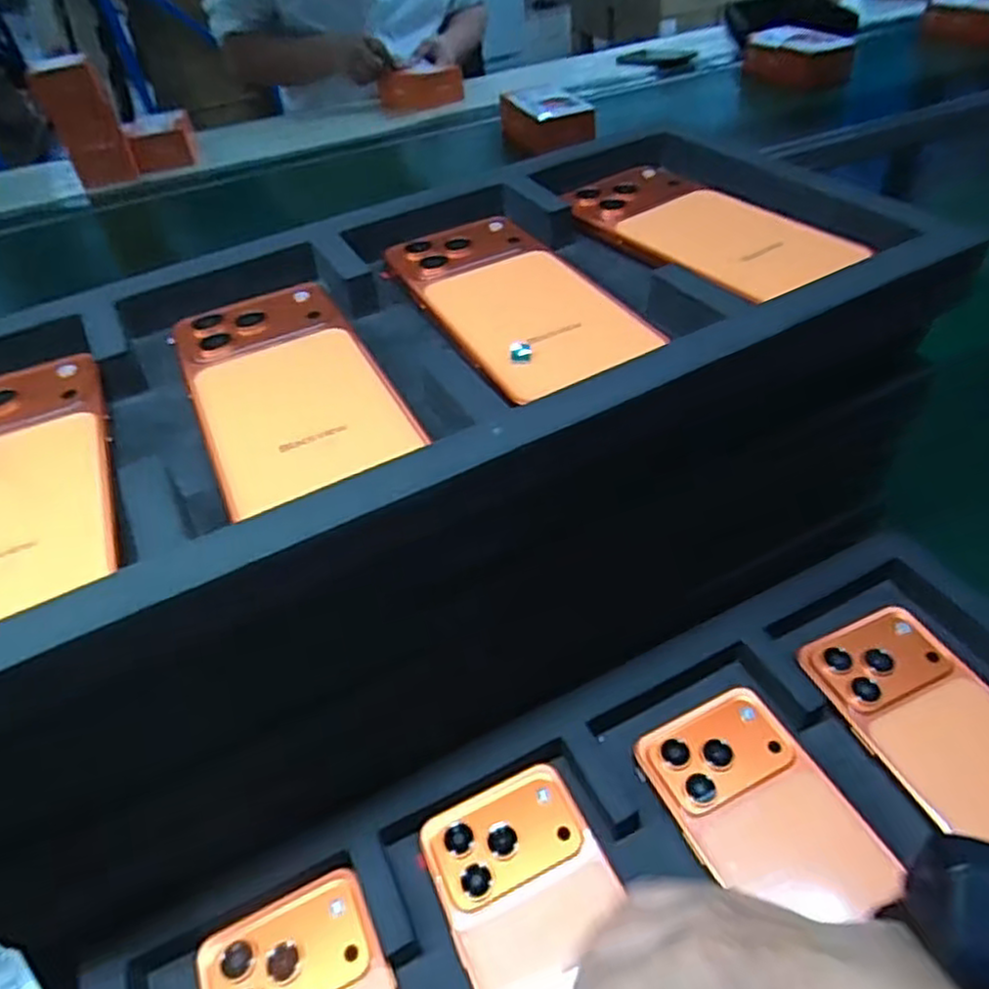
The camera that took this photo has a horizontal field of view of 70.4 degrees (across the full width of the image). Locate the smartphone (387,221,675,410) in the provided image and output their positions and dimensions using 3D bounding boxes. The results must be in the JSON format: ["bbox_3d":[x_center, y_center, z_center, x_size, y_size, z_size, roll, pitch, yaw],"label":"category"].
[{"bbox_3d":[0.008,-0.095,0.330,0.075,0.012,0.148,-21,44,-16],"label":"smartphone"}]

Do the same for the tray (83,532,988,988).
[{"bbox_3d":[0.083,0.183,0.304,0.474,0.034,0.222,-21,44,-15],"label":"tray"}]

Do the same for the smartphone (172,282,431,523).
[{"bbox_3d":[-0.088,-0.049,0.297,0.076,0.012,0.141,-21,44,-16],"label":"smartphone"}]

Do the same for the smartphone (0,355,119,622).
[{"bbox_3d":[-0.184,-0.005,0.261,0.075,0.009,0.154,-22,45,-15],"label":"smartphone"}]

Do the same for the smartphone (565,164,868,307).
[{"bbox_3d":[0.113,-0.144,0.371,0.093,0.012,0.161,-24,45,-19],"label":"smartphone"}]

